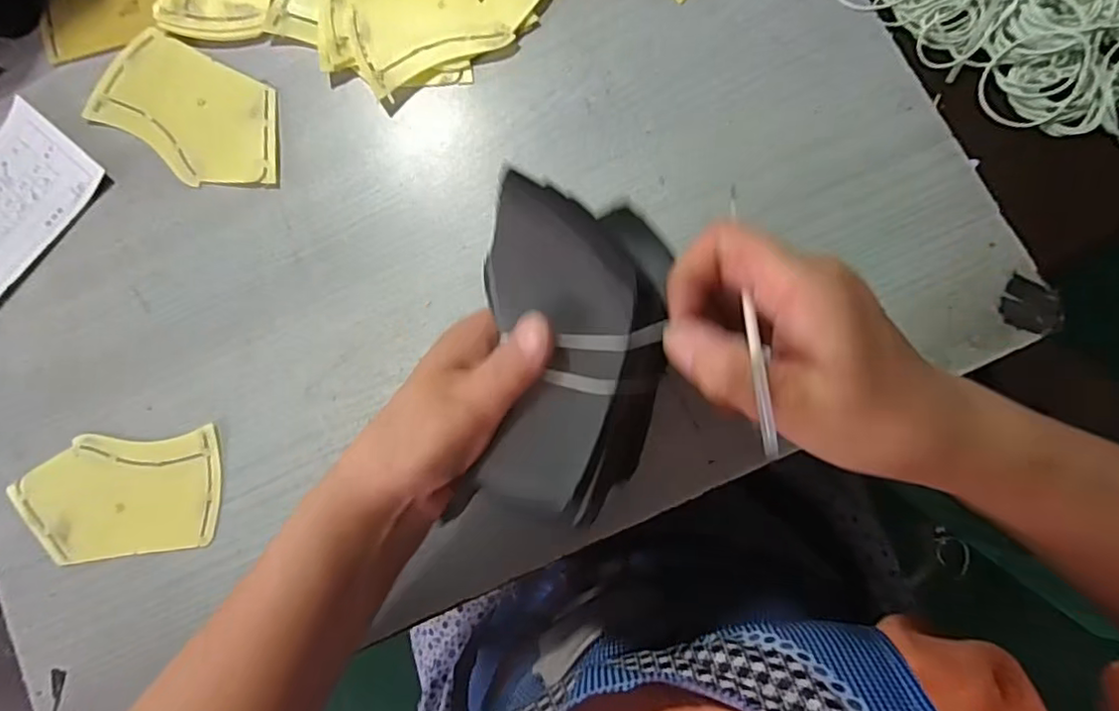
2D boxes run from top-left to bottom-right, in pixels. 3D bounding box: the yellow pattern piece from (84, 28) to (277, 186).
[{"bbox_3d":[-0.243,-0.161,0.394,0.142,0.004,0.077,28,86,7],"label":"yellow pattern piece"}]

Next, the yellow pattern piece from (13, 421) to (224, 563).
[{"bbox_3d":[-0.270,0.087,0.364,0.128,0.005,0.072,-8,83,4],"label":"yellow pattern piece"}]

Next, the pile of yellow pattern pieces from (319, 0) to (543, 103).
[{"bbox_3d":[-0.081,-0.222,0.385,0.147,0.008,0.102,-2,83,4],"label":"pile of yellow pattern pieces"}]

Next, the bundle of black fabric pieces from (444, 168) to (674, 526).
[{"bbox_3d":[0.002,-0.001,0.242,0.079,0.046,0.131,2,84,5],"label":"bundle of black fabric pieces"}]

